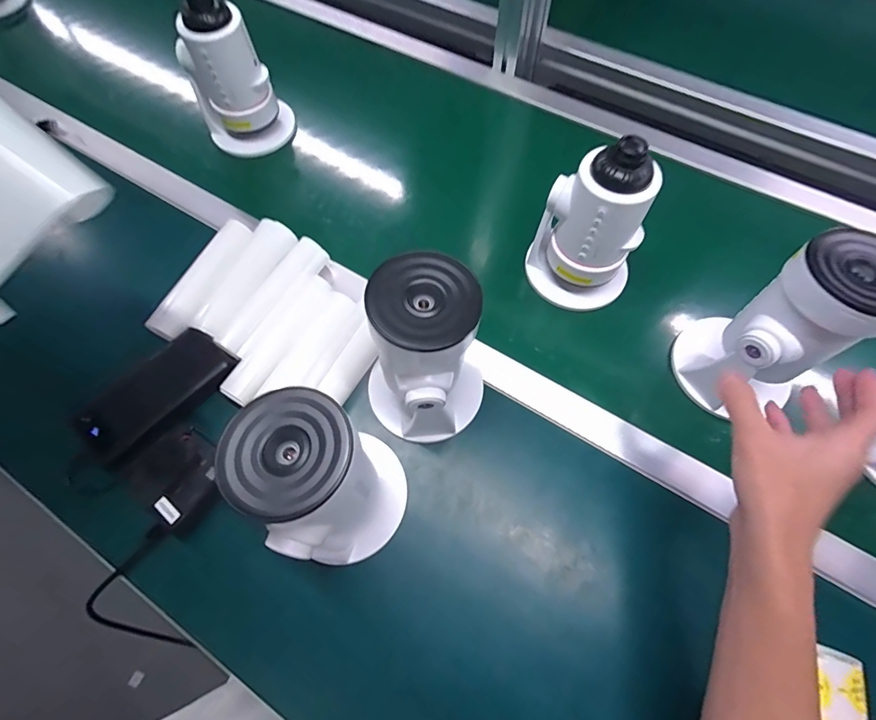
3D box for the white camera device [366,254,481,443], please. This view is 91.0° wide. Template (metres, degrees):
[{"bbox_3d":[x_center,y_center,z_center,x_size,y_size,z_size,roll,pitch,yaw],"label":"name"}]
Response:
[{"bbox_3d":[-0.015,0.000,0.385,0.114,0.180,0.101,36,70,17],"label":"white camera device"}]

